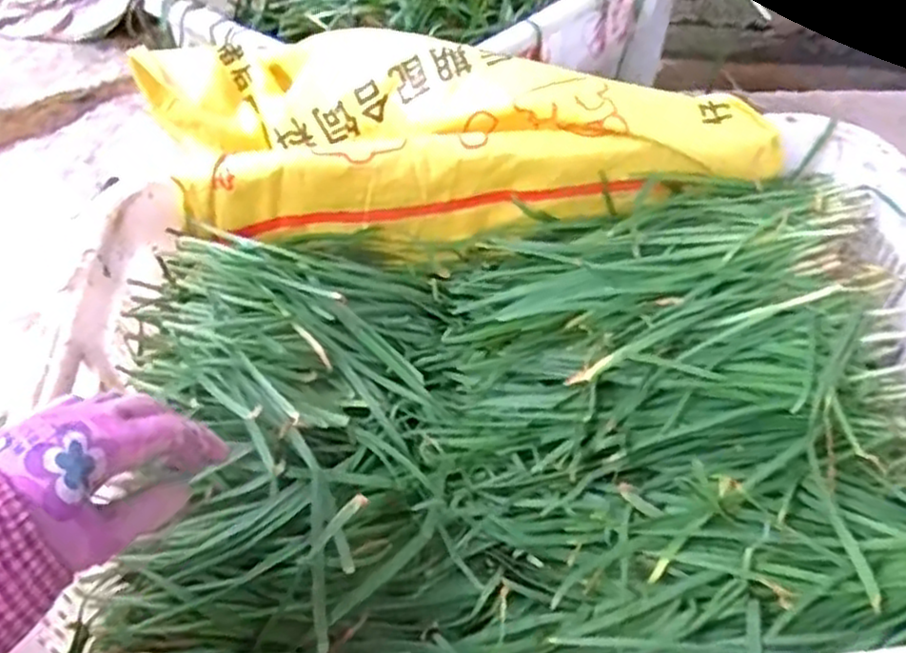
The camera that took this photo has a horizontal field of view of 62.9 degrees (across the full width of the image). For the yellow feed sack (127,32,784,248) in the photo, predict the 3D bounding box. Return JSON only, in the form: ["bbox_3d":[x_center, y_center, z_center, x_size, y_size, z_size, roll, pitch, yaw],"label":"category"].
[{"bbox_3d":[-0.005,-0.202,0.716,0.572,0.133,0.230,-5,48,-5],"label":"yellow feed sack"}]

